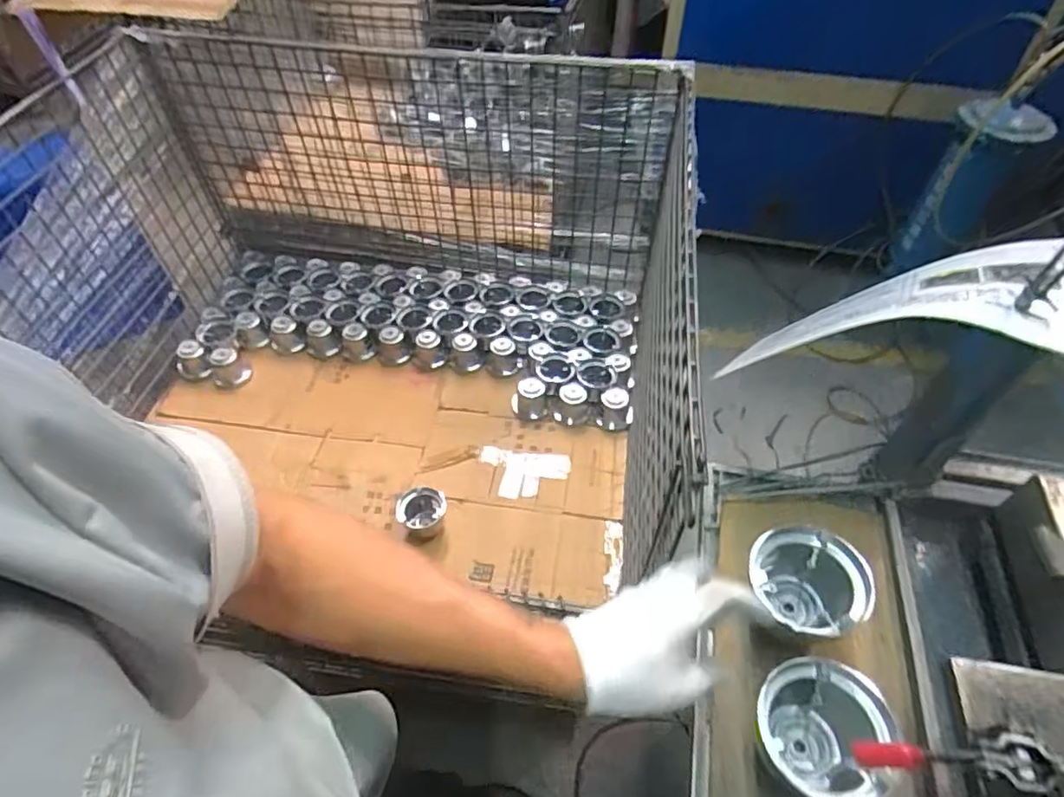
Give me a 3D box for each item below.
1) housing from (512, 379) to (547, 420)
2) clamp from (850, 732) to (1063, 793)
[{"bbox_3d":[-0.005,0.003,1.403,0.085,0.078,0.071,-3,51,-2],"label":"housing"},{"bbox_3d":[0.271,0.197,0.317,0.176,0.037,0.024,-1,49,19],"label":"clamp"}]

